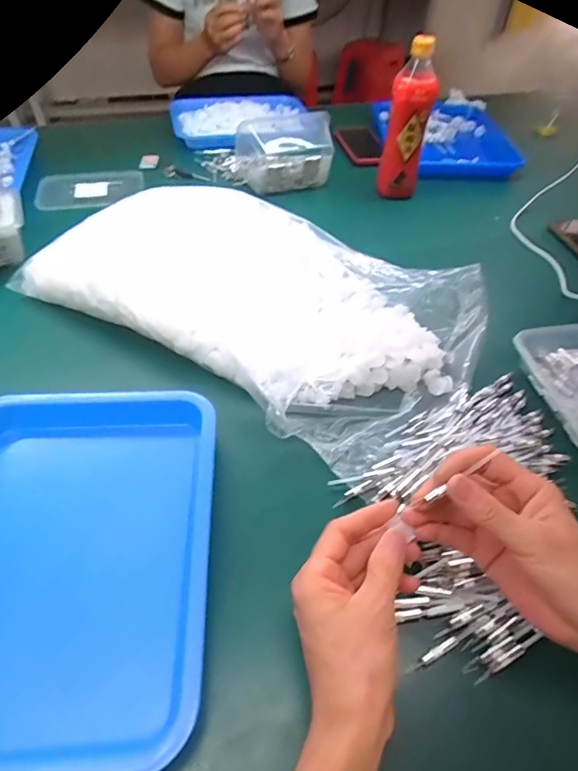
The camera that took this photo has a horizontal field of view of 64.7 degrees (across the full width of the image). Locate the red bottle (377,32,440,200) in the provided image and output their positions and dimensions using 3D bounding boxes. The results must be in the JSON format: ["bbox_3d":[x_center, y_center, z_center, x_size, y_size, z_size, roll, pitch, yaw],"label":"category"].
[{"bbox_3d":[0.188,-0.412,0.723,0.066,0.215,0.060,12,49,8],"label":"red bottle"}]

